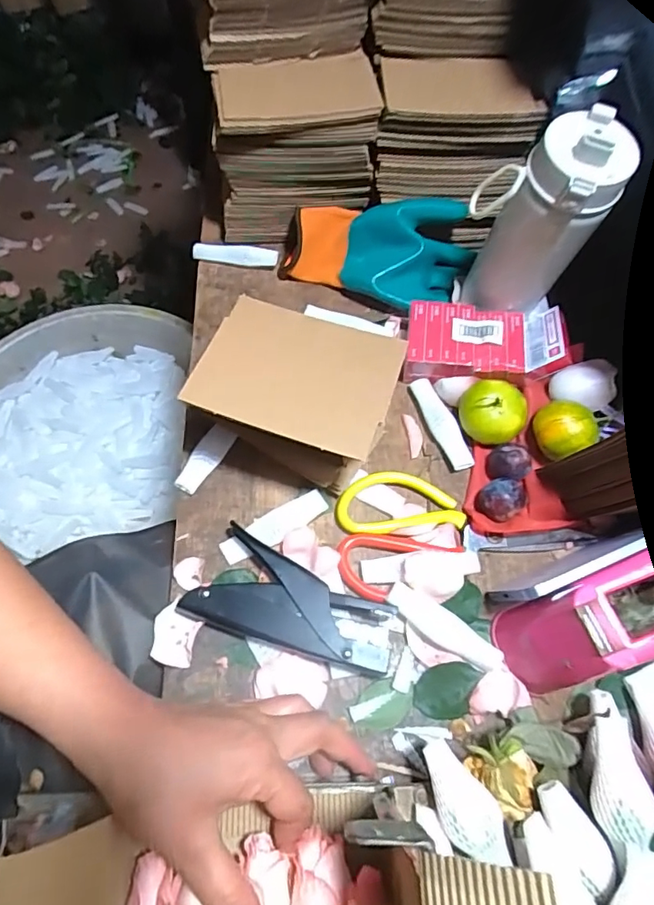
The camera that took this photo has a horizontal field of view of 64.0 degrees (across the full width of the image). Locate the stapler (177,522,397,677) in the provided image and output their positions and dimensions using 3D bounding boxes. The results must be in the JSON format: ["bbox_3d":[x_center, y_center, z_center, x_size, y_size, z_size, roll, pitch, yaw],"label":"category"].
[{"bbox_3d":[-0.024,0.109,0.383,0.145,0.020,0.070,19,65,7],"label":"stapler"}]

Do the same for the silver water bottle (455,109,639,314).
[{"bbox_3d":[0.165,-0.179,0.424,0.092,0.164,0.067,38,68,15],"label":"silver water bottle"}]

